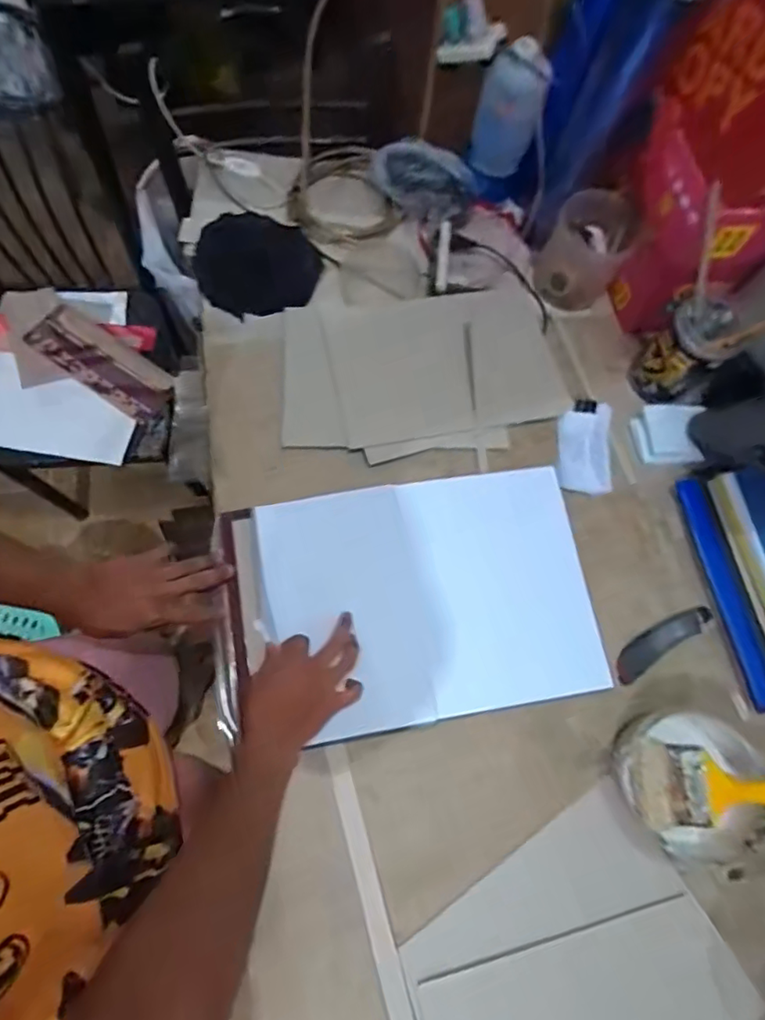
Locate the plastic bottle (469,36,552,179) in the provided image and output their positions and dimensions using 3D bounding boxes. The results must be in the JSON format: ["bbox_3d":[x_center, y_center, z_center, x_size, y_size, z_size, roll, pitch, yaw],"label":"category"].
[{"bbox_3d":[0.164,-0.516,0.715,0.059,0.149,0.065,-32,78,-14],"label":"plastic bottle"}]

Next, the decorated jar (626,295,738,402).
[{"bbox_3d":[0.400,-0.209,0.715,0.094,0.119,0.095,40,76,10],"label":"decorated jar"}]

